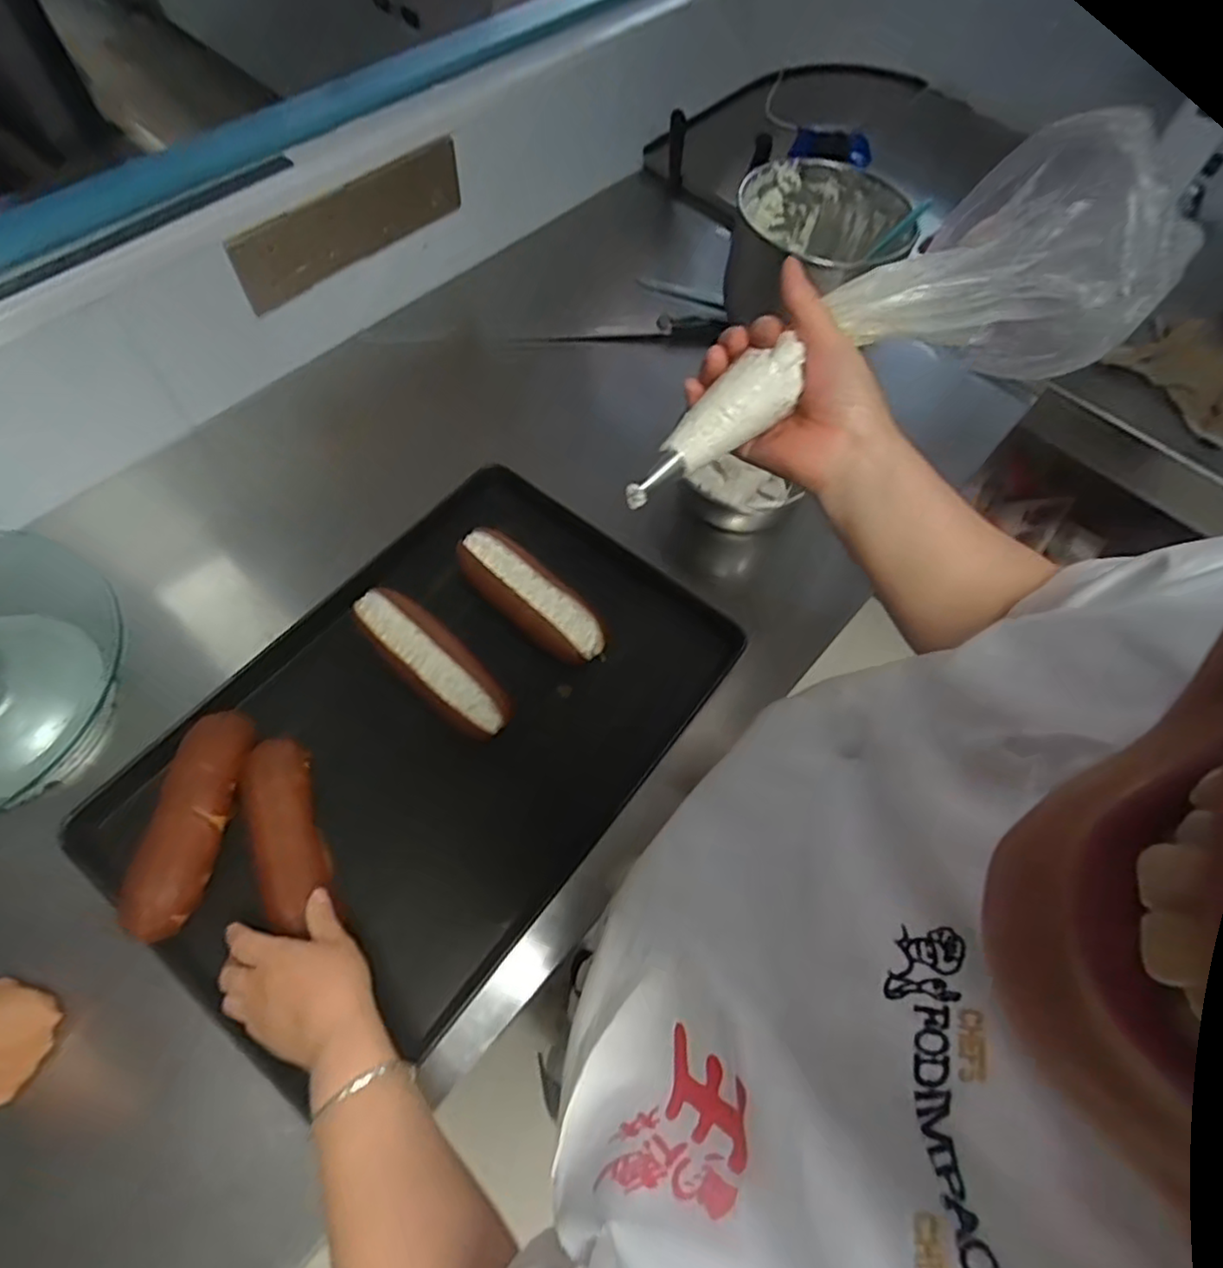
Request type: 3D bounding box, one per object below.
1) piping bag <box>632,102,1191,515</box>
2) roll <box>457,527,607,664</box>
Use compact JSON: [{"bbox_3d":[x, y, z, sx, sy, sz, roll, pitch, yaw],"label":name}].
[{"bbox_3d":[0.167,-0.180,0.417,0.347,0.110,0.126,-27,66,2],"label":"piping bag"},{"bbox_3d":[-0.090,-0.044,0.760,0.204,0.038,0.074,38,66,15],"label":"roll"}]

